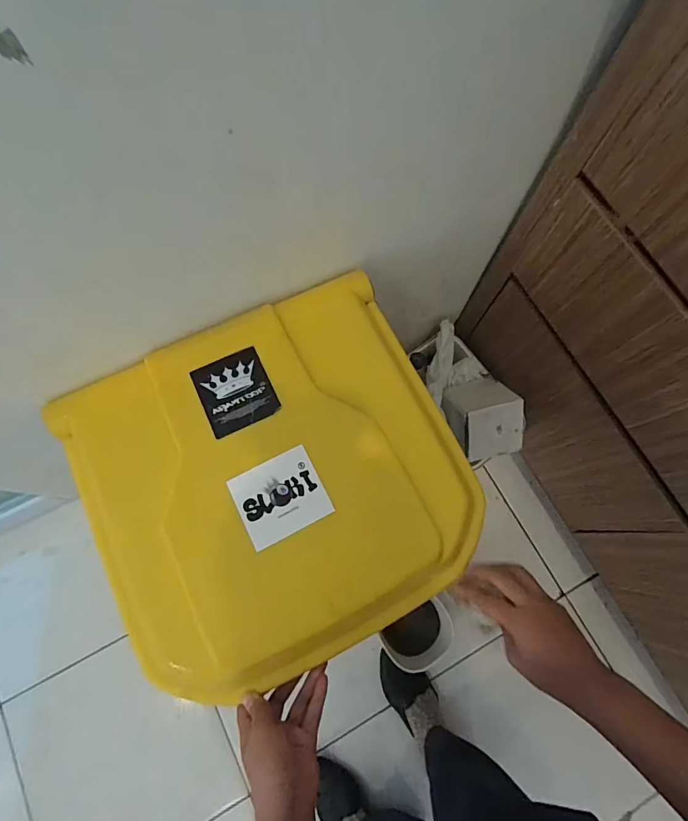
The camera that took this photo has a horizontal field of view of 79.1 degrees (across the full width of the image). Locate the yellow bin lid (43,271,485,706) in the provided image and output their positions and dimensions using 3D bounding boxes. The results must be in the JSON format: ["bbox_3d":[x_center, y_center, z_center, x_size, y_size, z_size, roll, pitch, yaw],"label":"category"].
[{"bbox_3d":[-0.071,0.070,0.467,0.401,0.037,0.375,-26,76,-9],"label":"yellow bin lid"}]

